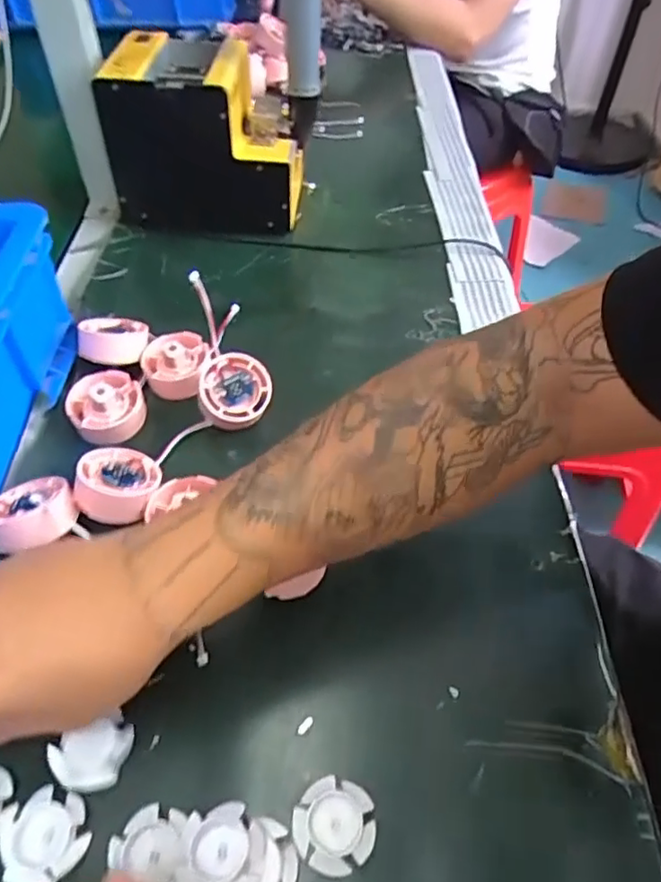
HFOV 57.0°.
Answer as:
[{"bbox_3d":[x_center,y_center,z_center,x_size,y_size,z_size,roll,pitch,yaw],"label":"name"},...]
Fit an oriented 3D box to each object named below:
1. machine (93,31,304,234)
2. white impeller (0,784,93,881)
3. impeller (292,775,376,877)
[{"bbox_3d":[-0.124,-0.317,0.636,0.177,0.153,0.163,3,49,1],"label":"machine"},{"bbox_3d":[-0.142,0.195,0.301,0.039,0.008,0.040,1,49,-1],"label":"white impeller"},{"bbox_3d":[0.002,0.193,0.305,0.040,0.014,0.039,1,49,-1],"label":"impeller"}]

